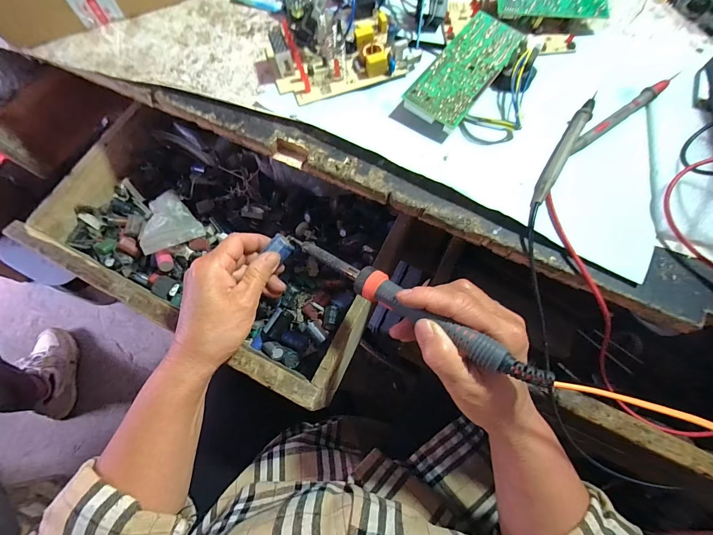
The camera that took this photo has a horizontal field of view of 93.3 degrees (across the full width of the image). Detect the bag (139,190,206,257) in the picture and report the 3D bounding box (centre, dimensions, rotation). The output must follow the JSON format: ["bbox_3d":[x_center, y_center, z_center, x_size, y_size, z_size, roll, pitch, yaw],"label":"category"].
[{"bbox_3d":[-0.226,-0.057,0.398,0.064,0.024,0.071,-29,73,-11],"label":"bag"}]

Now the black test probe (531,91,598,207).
[{"bbox_3d":[0.174,-0.099,0.284,0.013,0.013,0.125,33,72,11],"label":"black test probe"}]

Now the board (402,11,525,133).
[{"bbox_3d":[0.099,-0.180,0.312,0.053,0.020,0.137,35,73,11],"label":"board"}]

